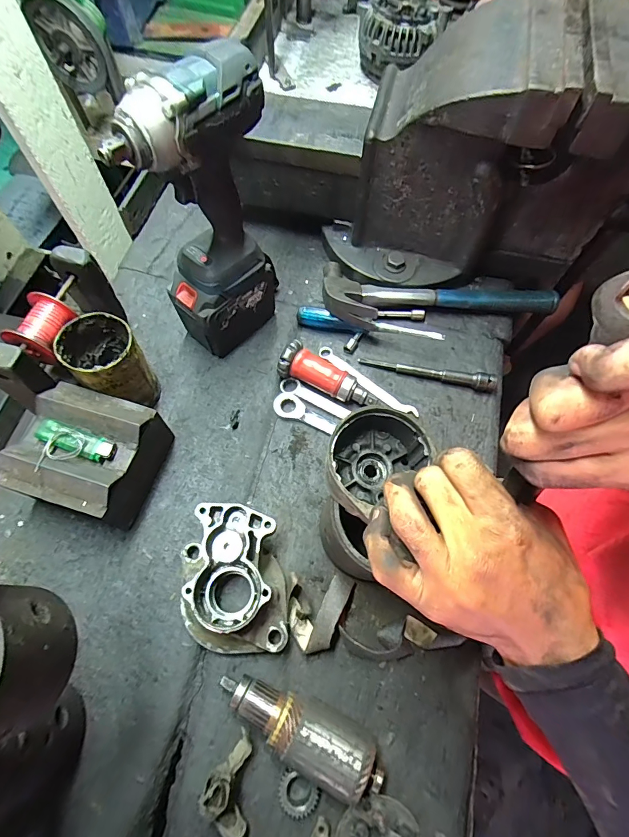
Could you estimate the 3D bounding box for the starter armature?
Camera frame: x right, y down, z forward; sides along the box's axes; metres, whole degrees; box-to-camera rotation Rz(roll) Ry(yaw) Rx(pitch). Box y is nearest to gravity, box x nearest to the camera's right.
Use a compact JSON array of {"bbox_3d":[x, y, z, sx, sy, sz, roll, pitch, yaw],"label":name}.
[{"bbox_3d":[-0.013,0.285,0.364,0.156,0.050,0.051,23,68,7],"label":"starter armature"}]

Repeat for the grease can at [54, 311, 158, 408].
[{"bbox_3d":[-0.231,-0.057,0.463,0.069,0.115,0.077,-37,73,-16],"label":"grease can"}]

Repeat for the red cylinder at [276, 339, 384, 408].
[{"bbox_3d":[0.018,-0.046,0.508,0.134,0.044,0.042,30,69,10],"label":"red cylinder"}]

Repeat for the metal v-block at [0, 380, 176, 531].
[{"bbox_3d":[-0.237,0.039,0.433,0.120,0.092,0.121,18,67,5],"label":"metal v-block"}]

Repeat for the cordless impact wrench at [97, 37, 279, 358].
[{"bbox_3d":[-0.101,-0.196,0.433,0.148,0.293,0.067,-40,73,-17],"label":"cordless impact wrench"}]

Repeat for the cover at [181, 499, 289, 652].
[{"bbox_3d":[-0.082,0.161,0.405,0.106,0.061,0.134,0,67,-3],"label":"cover"}]

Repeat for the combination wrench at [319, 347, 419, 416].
[{"bbox_3d":[0.069,-0.049,0.530,0.156,0.008,0.019,37,70,12],"label":"combination wrench"}]

